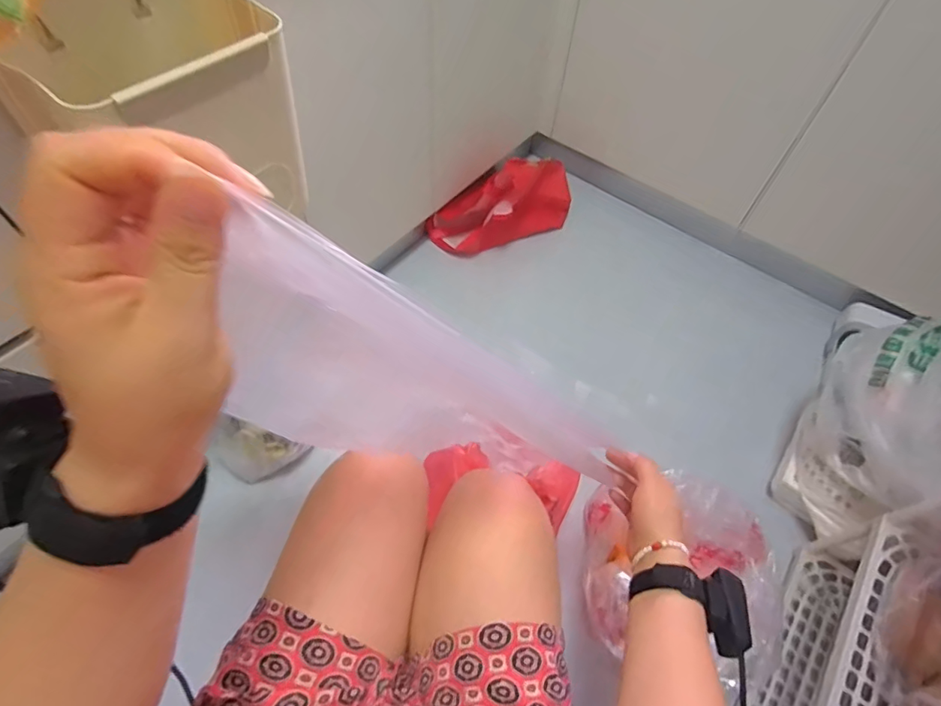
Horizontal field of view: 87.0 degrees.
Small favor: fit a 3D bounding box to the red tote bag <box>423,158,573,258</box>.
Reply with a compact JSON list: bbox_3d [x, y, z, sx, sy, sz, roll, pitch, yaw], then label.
[{"bbox_3d":[0.095,-0.390,1.328,0.394,0.203,0.119,-18,59,-14],"label":"red tote bag"}]

